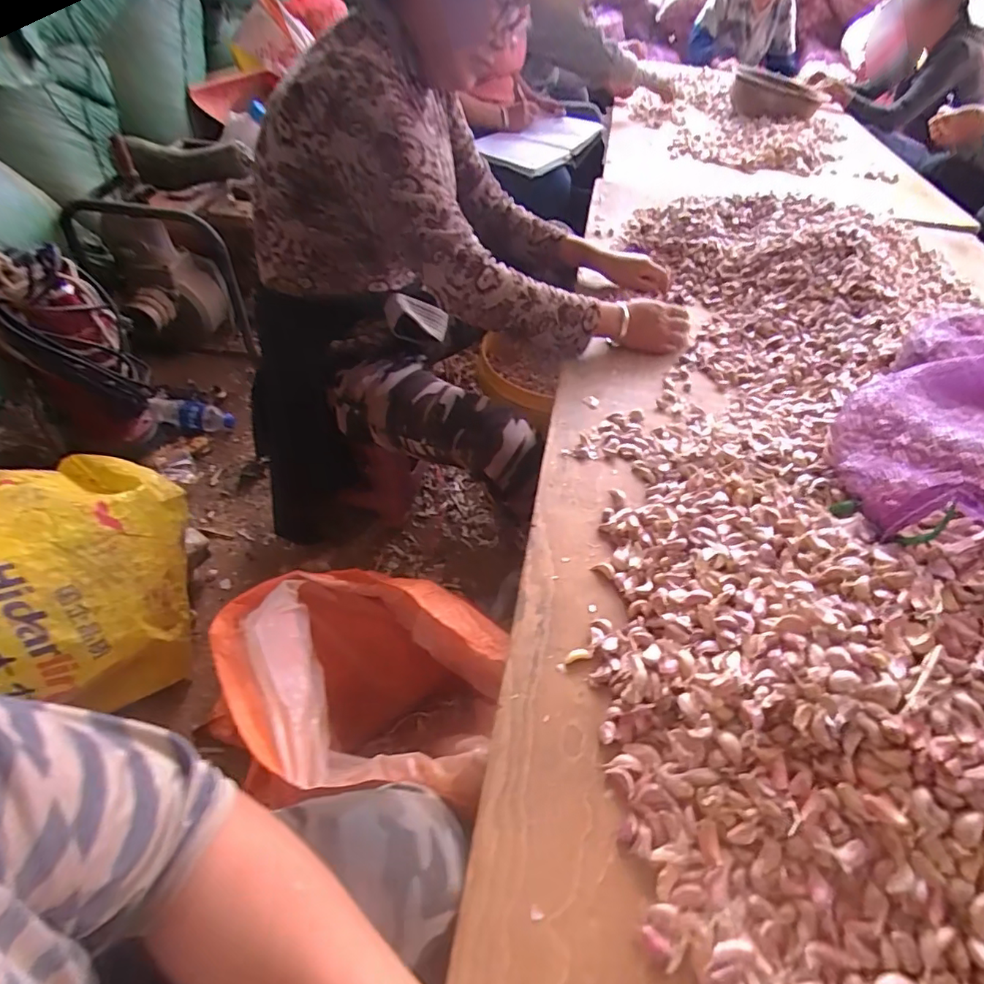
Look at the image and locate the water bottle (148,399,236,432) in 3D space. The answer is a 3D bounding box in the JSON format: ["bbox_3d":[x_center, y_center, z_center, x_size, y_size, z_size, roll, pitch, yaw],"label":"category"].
[{"bbox_3d":[-0.721,-0.185,1.314,0.172,0.062,0.067,-2,46,-7],"label":"water bottle"}]

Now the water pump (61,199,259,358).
[{"bbox_3d":[-0.830,-0.533,1.397,0.325,0.382,0.263,-22,51,-24],"label":"water pump"}]

